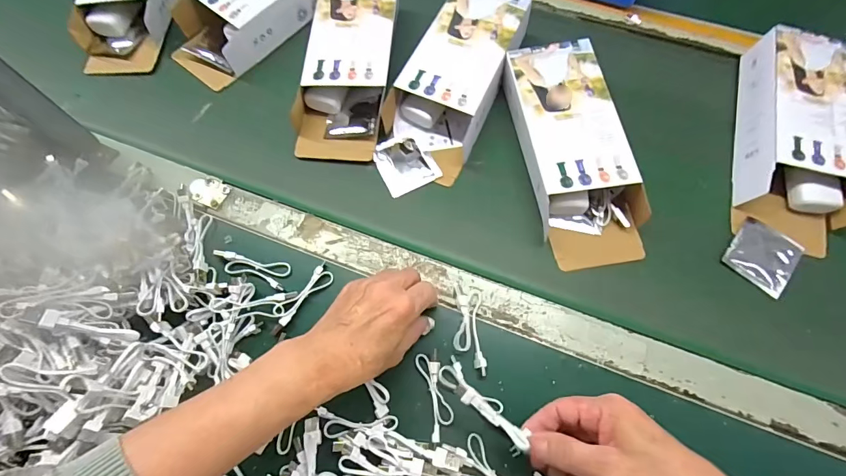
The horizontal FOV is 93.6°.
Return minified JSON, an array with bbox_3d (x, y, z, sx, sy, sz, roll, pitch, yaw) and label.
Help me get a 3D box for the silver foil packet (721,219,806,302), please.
[{"bbox_3d":[0.355,0.018,0.413,0.060,0.004,0.070,39,78,19],"label":"silver foil packet"}]

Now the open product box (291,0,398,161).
[{"bbox_3d":[-0.088,-0.219,0.489,0.105,0.059,0.248,6,70,10],"label":"open product box"}]

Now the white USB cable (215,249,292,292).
[{"bbox_3d":[-0.171,0.027,0.398,0.076,0.013,0.027,16,72,13],"label":"white USB cable"}]

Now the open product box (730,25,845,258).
[{"bbox_3d":[0.419,-0.116,0.439,0.105,0.055,0.245,13,71,12],"label":"open product box"}]

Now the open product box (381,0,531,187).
[{"bbox_3d":[0.044,-0.194,0.475,0.115,0.055,0.245,24,67,10],"label":"open product box"}]

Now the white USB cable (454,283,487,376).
[{"bbox_3d":[0.044,0.085,0.379,0.029,0.013,0.085,-3,68,6],"label":"white USB cable"}]

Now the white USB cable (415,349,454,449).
[{"bbox_3d":[0.011,0.141,0.353,0.022,0.011,0.077,-14,68,2],"label":"white USB cable"}]

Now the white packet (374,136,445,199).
[{"bbox_3d":[-0.022,-0.088,0.463,0.061,0.004,0.072,-28,68,-4],"label":"white packet"}]

